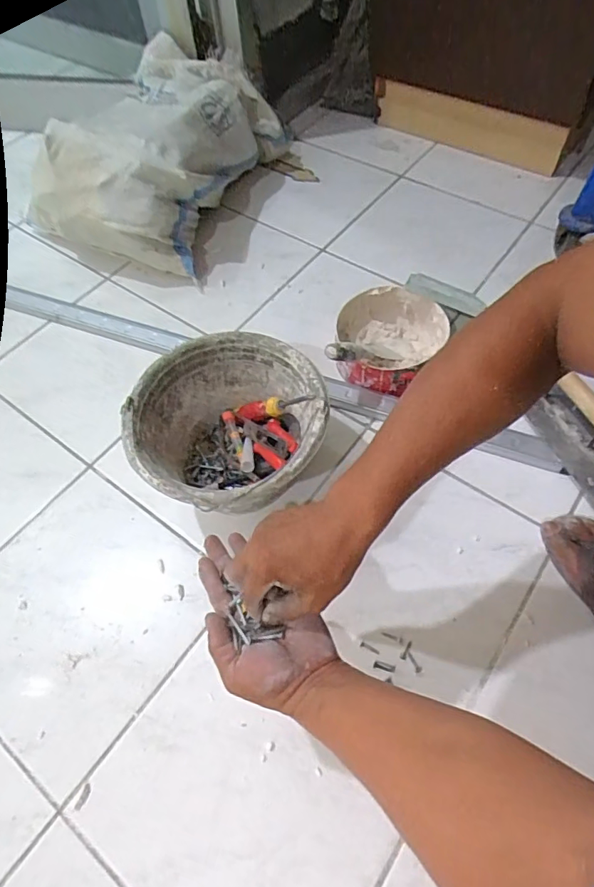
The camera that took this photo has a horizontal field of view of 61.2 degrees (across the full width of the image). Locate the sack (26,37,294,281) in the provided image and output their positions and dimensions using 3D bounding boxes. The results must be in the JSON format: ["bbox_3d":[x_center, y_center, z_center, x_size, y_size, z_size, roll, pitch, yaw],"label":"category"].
[{"bbox_3d":[-0.262,-0.542,0.971,0.289,0.222,0.434,20,62,16],"label":"sack"}]

